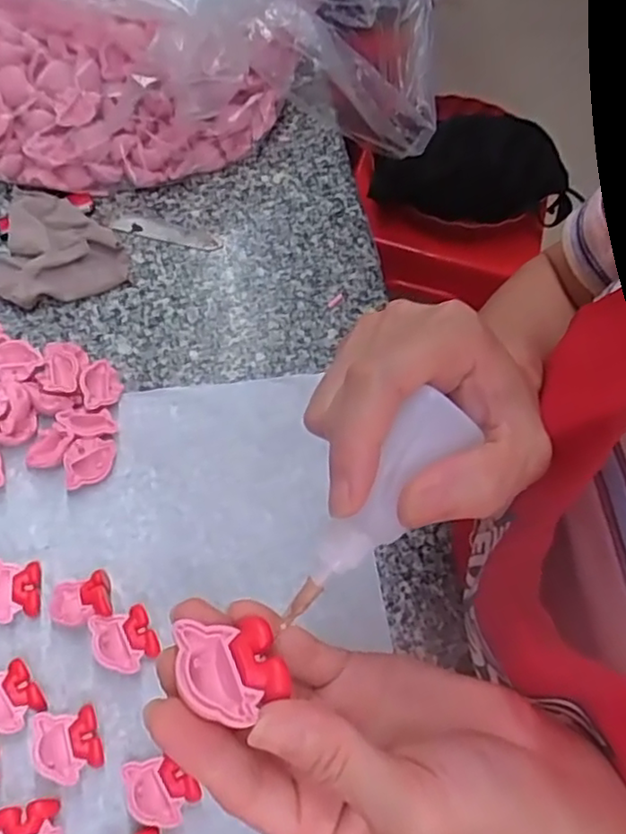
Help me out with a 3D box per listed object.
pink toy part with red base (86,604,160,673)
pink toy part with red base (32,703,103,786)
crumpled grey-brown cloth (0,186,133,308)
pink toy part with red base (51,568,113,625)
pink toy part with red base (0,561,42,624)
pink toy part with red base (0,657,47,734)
[{"bbox_3d":[-0.107,0.128,0.361,0.033,0.015,0.034,-16,66,-13],"label":"pink toy part with red base"},{"bbox_3d":[-0.130,0.174,0.337,0.032,0.015,0.036,-17,66,-13],"label":"pink toy part with red base"},{"bbox_3d":[-0.200,-0.130,0.480,0.098,0.022,0.095,-19,67,-14],"label":"crumpled grey-brown cloth"},{"bbox_3d":[-0.135,0.107,0.368,0.036,0.022,0.028,-12,65,-11],"label":"pink toy part with red base"},{"bbox_3d":[-0.176,0.102,0.369,0.033,0.017,0.034,1,63,-4],"label":"pink toy part with red base"},{"bbox_3d":[-0.168,0.153,0.344,0.032,0.015,0.035,-31,70,-19],"label":"pink toy part with red base"}]

